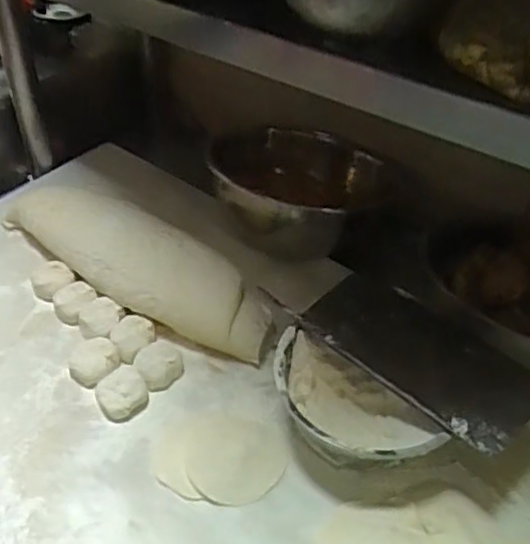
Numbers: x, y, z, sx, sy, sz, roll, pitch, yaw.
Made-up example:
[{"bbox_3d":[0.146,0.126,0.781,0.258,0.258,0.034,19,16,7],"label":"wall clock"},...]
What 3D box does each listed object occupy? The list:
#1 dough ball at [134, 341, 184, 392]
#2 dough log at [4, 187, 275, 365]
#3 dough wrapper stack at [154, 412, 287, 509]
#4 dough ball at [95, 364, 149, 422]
[{"bbox_3d":[-0.118,0.105,0.727,0.050,0.025,0.047,1,44,-1],"label":"dough ball"},{"bbox_3d":[-0.170,-0.014,0.816,0.414,0.077,0.109,29,50,25],"label":"dough log"},{"bbox_3d":[-0.046,0.189,0.661,0.129,0.005,0.096,6,44,4],"label":"dough wrapper stack"},{"bbox_3d":[-0.153,0.131,0.694,0.050,0.022,0.052,1,44,-1],"label":"dough ball"}]

